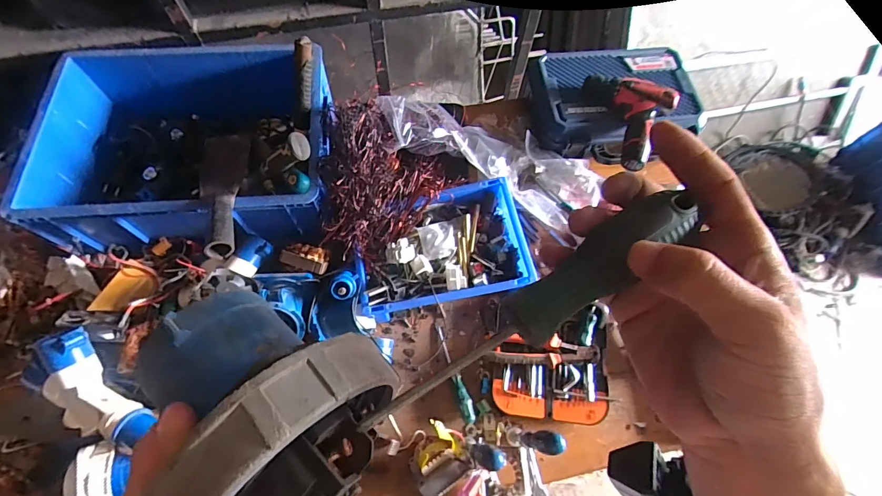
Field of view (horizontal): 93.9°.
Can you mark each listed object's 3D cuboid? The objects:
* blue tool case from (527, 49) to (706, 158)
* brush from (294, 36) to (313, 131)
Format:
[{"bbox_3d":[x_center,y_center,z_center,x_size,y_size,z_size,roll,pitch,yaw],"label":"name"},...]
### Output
[{"bbox_3d":[0.385,-0.332,0.927,0.353,0.086,0.252,-5,66,-5],"label":"blue tool case"},{"bbox_3d":[-0.235,-0.280,0.708,0.023,0.149,0.027,18,34,5],"label":"brush"}]

